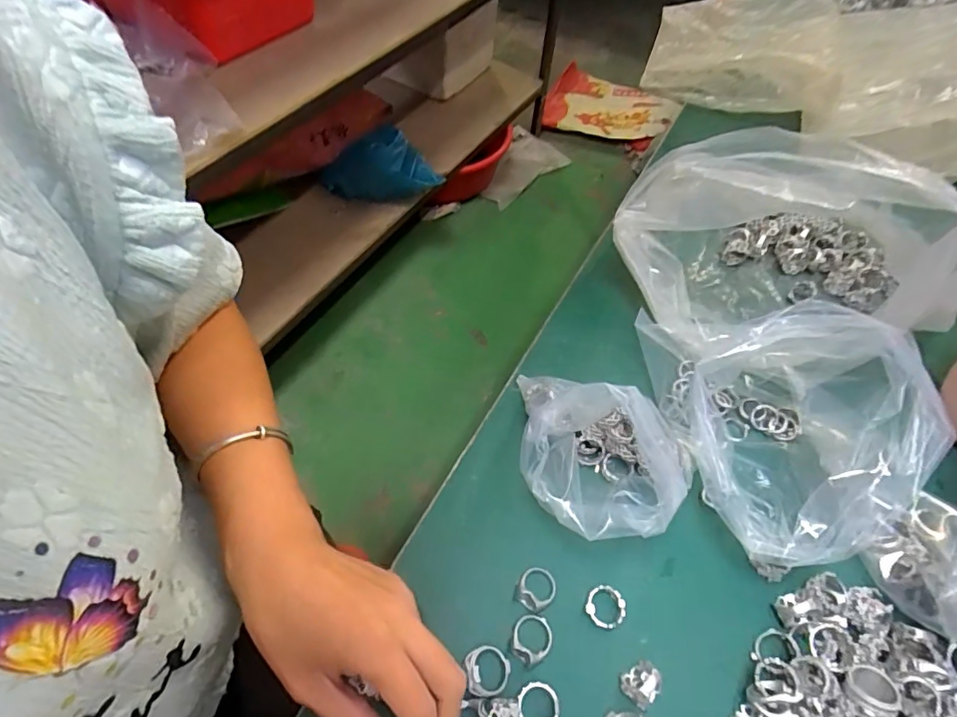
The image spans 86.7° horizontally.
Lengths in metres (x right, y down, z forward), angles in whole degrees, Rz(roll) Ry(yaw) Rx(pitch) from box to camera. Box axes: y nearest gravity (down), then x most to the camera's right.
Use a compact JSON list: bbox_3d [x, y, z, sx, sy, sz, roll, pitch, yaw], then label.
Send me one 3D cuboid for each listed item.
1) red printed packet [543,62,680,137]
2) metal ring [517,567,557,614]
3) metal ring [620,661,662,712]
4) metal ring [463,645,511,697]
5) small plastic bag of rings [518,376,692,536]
[{"bbox_3d":[0.402,-0.793,1.601,0.380,0.109,0.232,12,56,4],"label":"red printed packet"},{"bbox_3d":[0.036,0.143,0.314,0.022,0.010,0.025,33,60,17],"label":"metal ring"},{"bbox_3d":[0.093,0.186,0.286,0.019,0.017,0.019,2,56,-3],"label":"metal ring"},{"bbox_3d":[0.005,0.175,0.284,0.027,0.006,0.024,-7,67,-28],"label":"metal ring"},{"bbox_3d":[0.071,0.063,0.311,0.088,0.103,0.085,3,56,-2],"label":"small plastic bag of rings"}]

